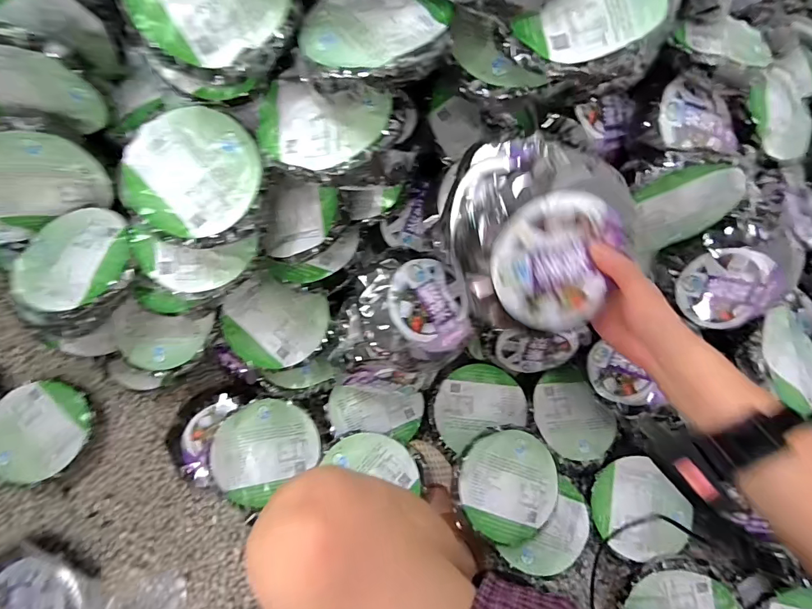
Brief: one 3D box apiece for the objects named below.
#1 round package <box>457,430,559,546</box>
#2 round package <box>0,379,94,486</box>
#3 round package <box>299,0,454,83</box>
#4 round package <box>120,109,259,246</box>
[{"bbox_3d":[0.154,0.270,0.643,0.149,0.030,0.154,-5,75,-3],"label":"round package"},{"bbox_3d":[-0.609,0.211,0.723,0.168,0.056,0.158,0,75,-1],"label":"round package"},{"bbox_3d":[-0.031,-0.287,0.440,0.147,0.043,0.152,0,75,-1],"label":"round package"},{"bbox_3d":[-0.249,-0.153,0.517,0.162,0.039,0.154,0,75,-1],"label":"round package"}]

